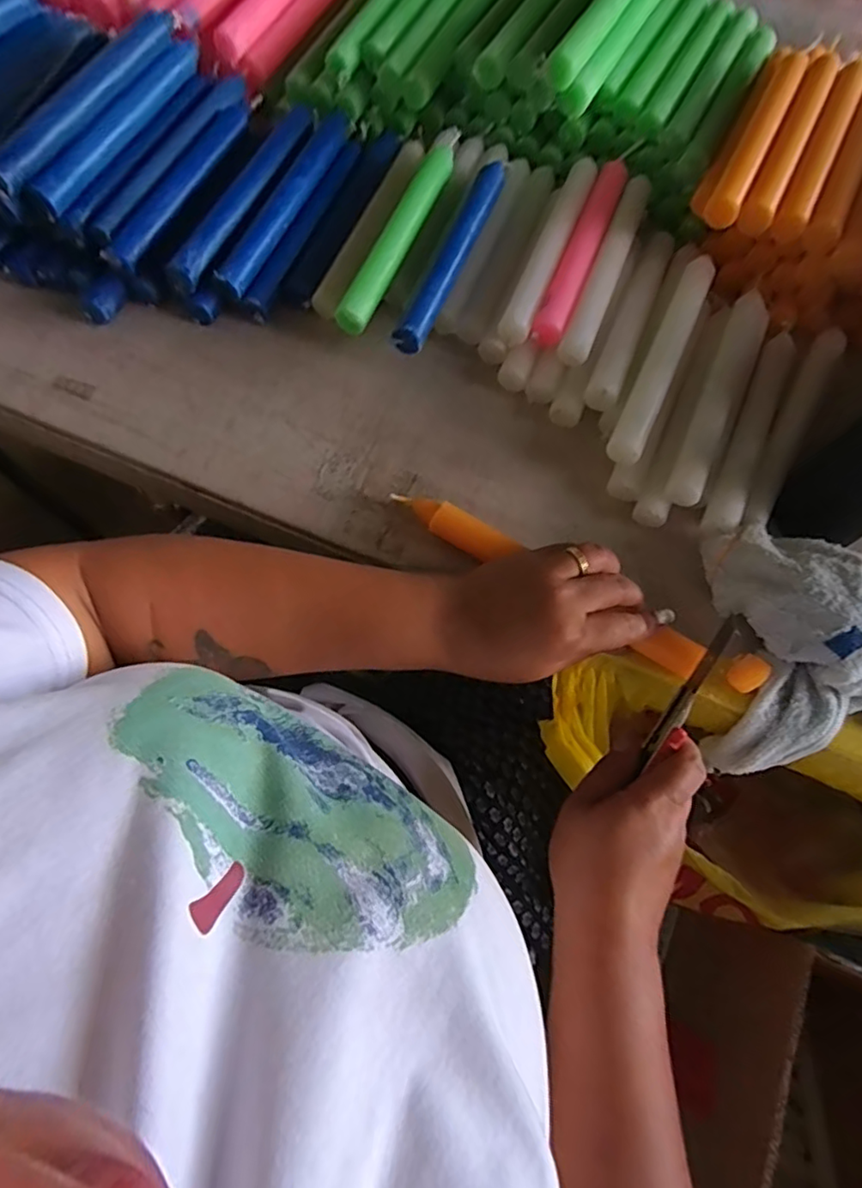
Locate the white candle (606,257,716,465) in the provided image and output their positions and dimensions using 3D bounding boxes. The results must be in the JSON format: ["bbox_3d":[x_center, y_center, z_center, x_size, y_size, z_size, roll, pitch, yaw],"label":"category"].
[{"bbox_3d":[0.167,-0.172,0.416,0.024,0.022,0.194,24,72,7],"label":"white candle"}]

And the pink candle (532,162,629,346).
[{"bbox_3d":[0.119,-0.269,0.443,0.022,0.018,0.199,22,71,6],"label":"pink candle"}]

